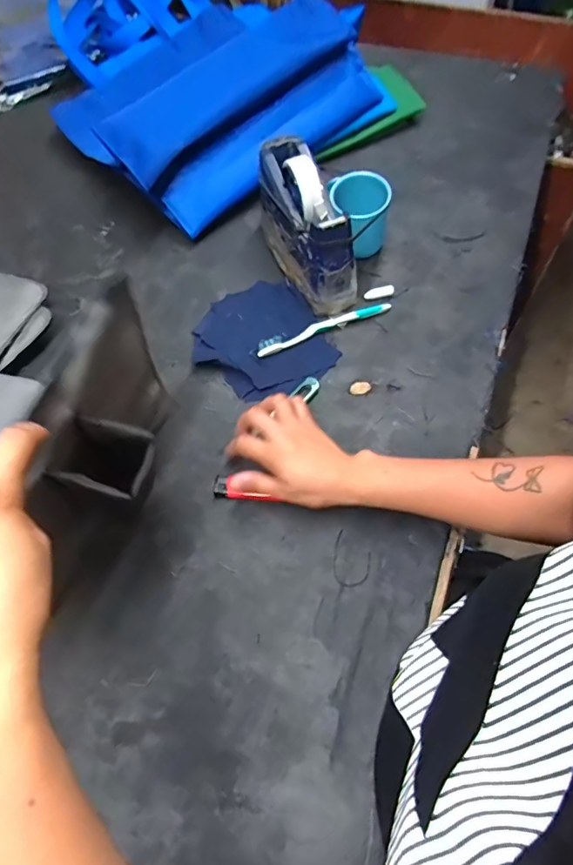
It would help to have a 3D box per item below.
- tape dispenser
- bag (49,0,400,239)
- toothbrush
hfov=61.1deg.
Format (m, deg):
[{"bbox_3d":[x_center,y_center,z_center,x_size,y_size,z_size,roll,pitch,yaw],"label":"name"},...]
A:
[{"bbox_3d":[0.023,-0.262,0.609,0.081,0.116,0.198,-15,61,-4],"label":"tape dispenser"},{"bbox_3d":[-0.187,-0.615,0.786,0.417,0.151,0.637,-35,68,-15],"label":"bag"},{"bbox_3d":[0.046,-0.129,0.592,0.174,0.011,0.020,-22,65,-10],"label":"toothbrush"}]

